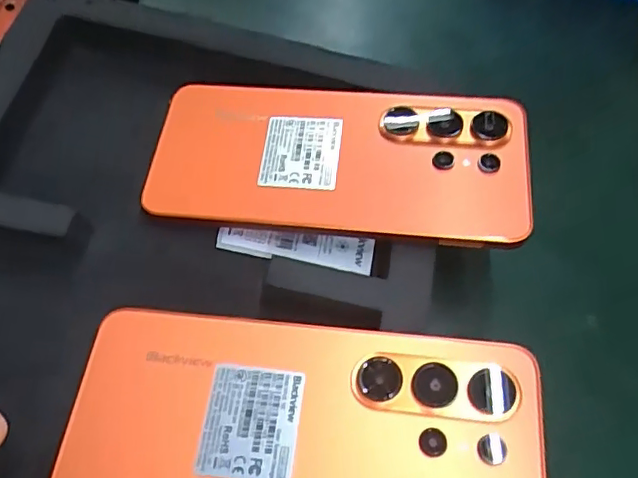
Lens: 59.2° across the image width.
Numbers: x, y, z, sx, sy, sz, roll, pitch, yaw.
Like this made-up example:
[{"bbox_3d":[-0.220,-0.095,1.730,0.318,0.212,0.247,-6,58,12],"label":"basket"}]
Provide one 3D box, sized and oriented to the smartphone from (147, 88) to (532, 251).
[{"bbox_3d":[0.008,-0.036,0.258,0.167,0.009,0.073,5,68,7],"label":"smartphone"}]

